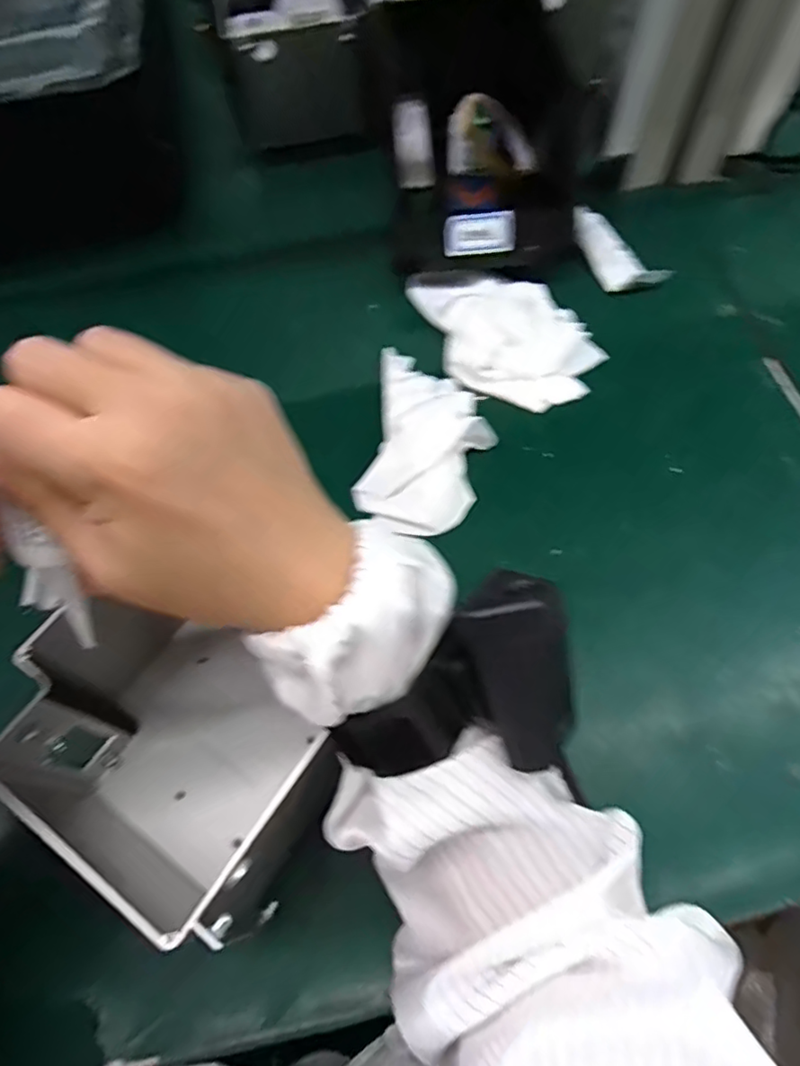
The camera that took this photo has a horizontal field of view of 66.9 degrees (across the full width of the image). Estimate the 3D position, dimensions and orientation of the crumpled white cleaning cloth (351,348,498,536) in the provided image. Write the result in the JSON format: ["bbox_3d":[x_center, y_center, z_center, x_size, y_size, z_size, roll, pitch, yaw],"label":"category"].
[{"bbox_3d":[0.022,-0.081,0.464,0.096,0.035,0.165,8,63,7],"label":"crumpled white cleaning cloth"}]

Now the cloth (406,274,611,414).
[{"bbox_3d":[0.088,-0.185,0.510,0.119,0.035,0.178,-25,64,-9],"label":"cloth"}]

